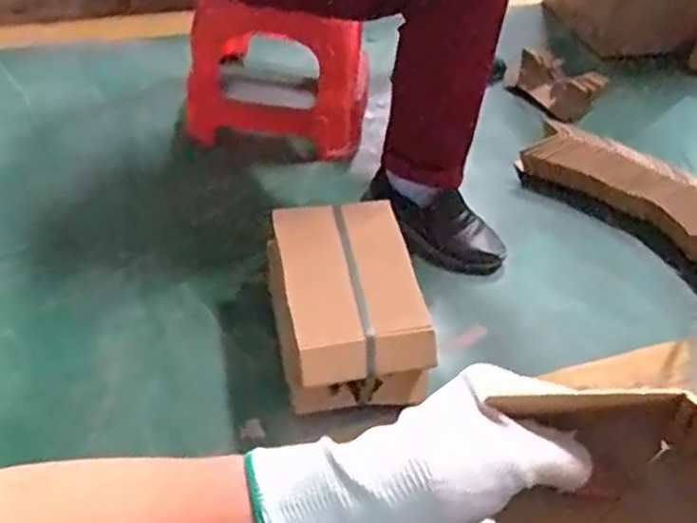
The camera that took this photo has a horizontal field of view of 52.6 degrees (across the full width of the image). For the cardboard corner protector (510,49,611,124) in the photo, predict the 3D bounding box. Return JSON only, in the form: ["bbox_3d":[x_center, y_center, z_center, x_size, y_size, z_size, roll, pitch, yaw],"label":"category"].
[{"bbox_3d":[0.418,-0.356,1.424,0.174,0.074,0.069,35,50,26],"label":"cardboard corner protector"}]

